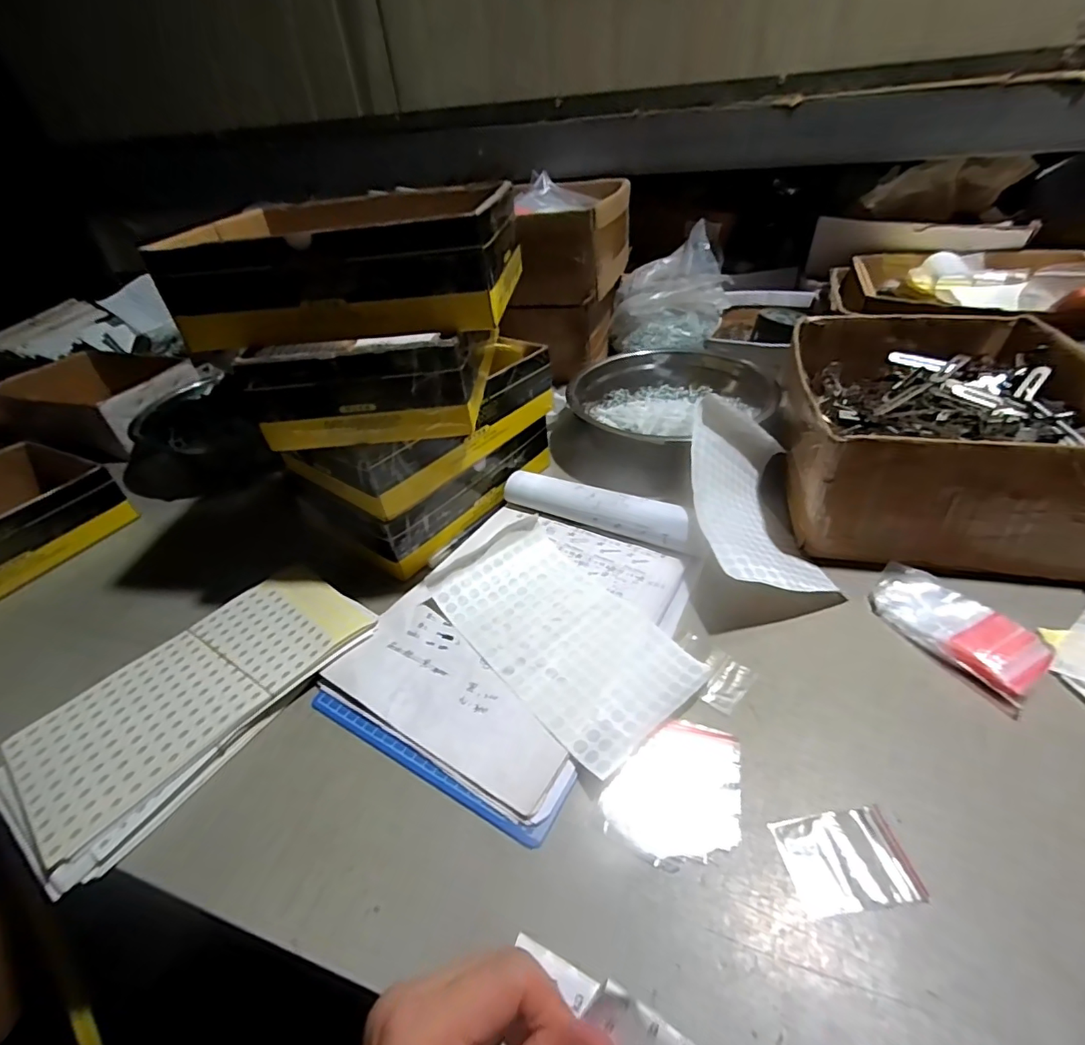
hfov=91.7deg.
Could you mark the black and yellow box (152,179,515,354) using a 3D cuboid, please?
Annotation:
[{"bbox_3d":[-0.150,-0.223,0.444,0.247,0.075,0.188,1,39,9],"label":"black and yellow box"}]

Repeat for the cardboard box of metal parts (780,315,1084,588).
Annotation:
[{"bbox_3d":[0.392,-0.105,0.541,0.255,0.114,0.324,4,41,13],"label":"cardboard box of metal parts"}]

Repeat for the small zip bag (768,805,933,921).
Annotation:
[{"bbox_3d":[0.176,0.196,0.307,0.070,0.004,0.049,-8,40,-1],"label":"small zip bag"}]

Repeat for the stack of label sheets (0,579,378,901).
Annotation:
[{"bbox_3d":[-0.267,0.133,0.414,0.128,0.027,0.245,21,47,29],"label":"stack of label sheets"}]

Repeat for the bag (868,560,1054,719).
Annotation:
[{"bbox_3d":[0.321,0.080,0.416,0.065,0.018,0.127,-23,42,-19],"label":"bag"}]

